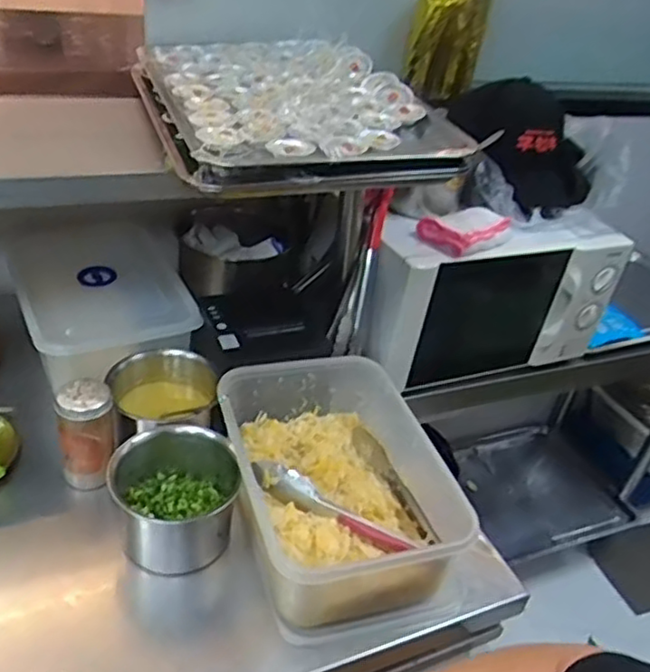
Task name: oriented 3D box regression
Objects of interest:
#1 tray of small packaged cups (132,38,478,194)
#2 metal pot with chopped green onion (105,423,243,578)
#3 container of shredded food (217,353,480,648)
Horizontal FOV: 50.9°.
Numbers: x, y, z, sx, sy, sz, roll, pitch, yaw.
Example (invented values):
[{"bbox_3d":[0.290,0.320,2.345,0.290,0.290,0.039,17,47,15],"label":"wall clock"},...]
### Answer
[{"bbox_3d":[-0.050,-0.318,0.936,0.361,0.060,0.542,-7,34,-19],"label":"tray of small packaged cups"},{"bbox_3d":[-0.160,0.168,0.744,0.131,0.121,0.122,4,32,-2],"label":"metal pot with chopped green onion"},{"bbox_3d":[0.010,0.162,0.779,0.221,0.113,0.318,-6,33,-17],"label":"container of shredded food"}]

